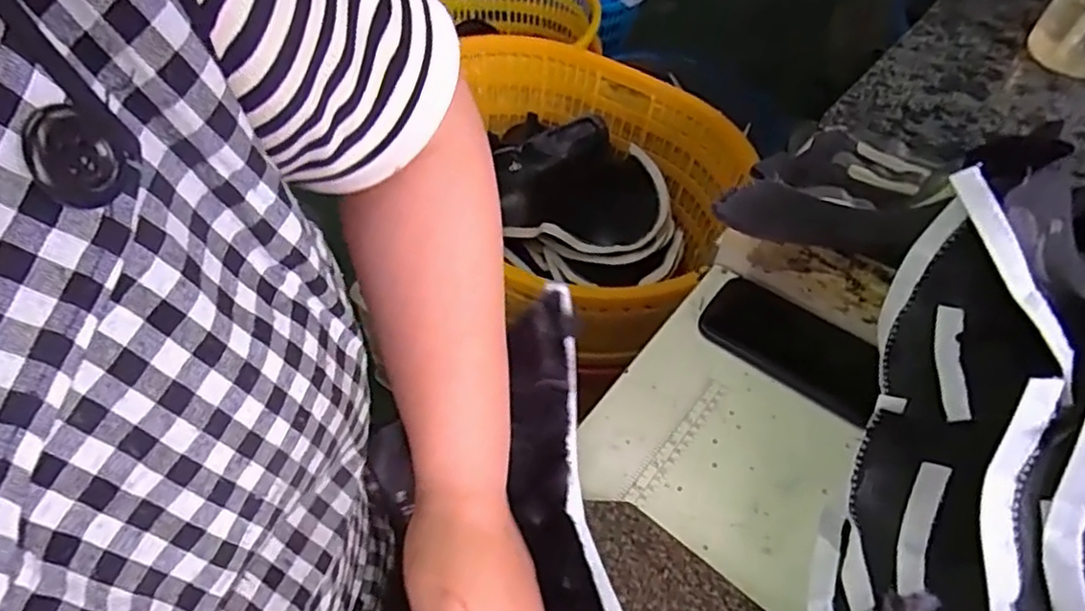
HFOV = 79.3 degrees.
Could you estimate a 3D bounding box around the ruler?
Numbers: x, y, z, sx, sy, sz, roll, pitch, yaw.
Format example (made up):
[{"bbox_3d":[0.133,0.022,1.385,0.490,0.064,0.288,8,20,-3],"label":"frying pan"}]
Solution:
[{"bbox_3d":[0.108,0.109,0.529,0.020,0.004,0.138,33,56,22],"label":"ruler"}]

